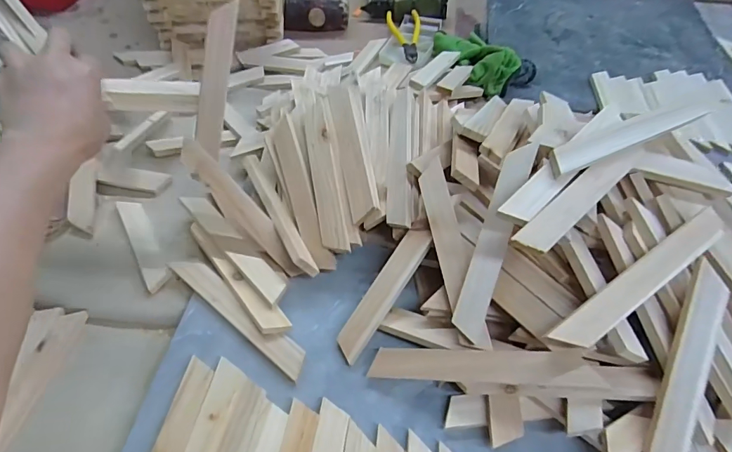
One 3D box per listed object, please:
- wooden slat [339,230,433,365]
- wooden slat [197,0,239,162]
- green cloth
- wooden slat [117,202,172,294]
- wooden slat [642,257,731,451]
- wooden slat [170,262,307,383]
[{"bbox_3d":[0.017,0.063,0.427,0.027,0.010,0.139,30,81,20],"label":"wooden slat"},{"bbox_3d":[-0.151,-0.144,0.445,0.026,0.147,0.006,10,17,-13],"label":"wooden slat"},{"bbox_3d":[0.178,-0.277,0.707,0.075,0.044,0.163,-16,53,-14],"label":"green cloth"},{"bbox_3d":[-0.251,0.016,0.503,0.026,0.005,0.137,-26,57,-20],"label":"wooden slat"},{"bbox_3d":[0.251,0.120,0.350,0.029,0.017,0.182,20,80,14],"label":"wooden slat"},{"bbox_3d":[-0.128,0.084,0.441,0.184,0.011,0.026,34,58,23],"label":"wooden slat"}]

